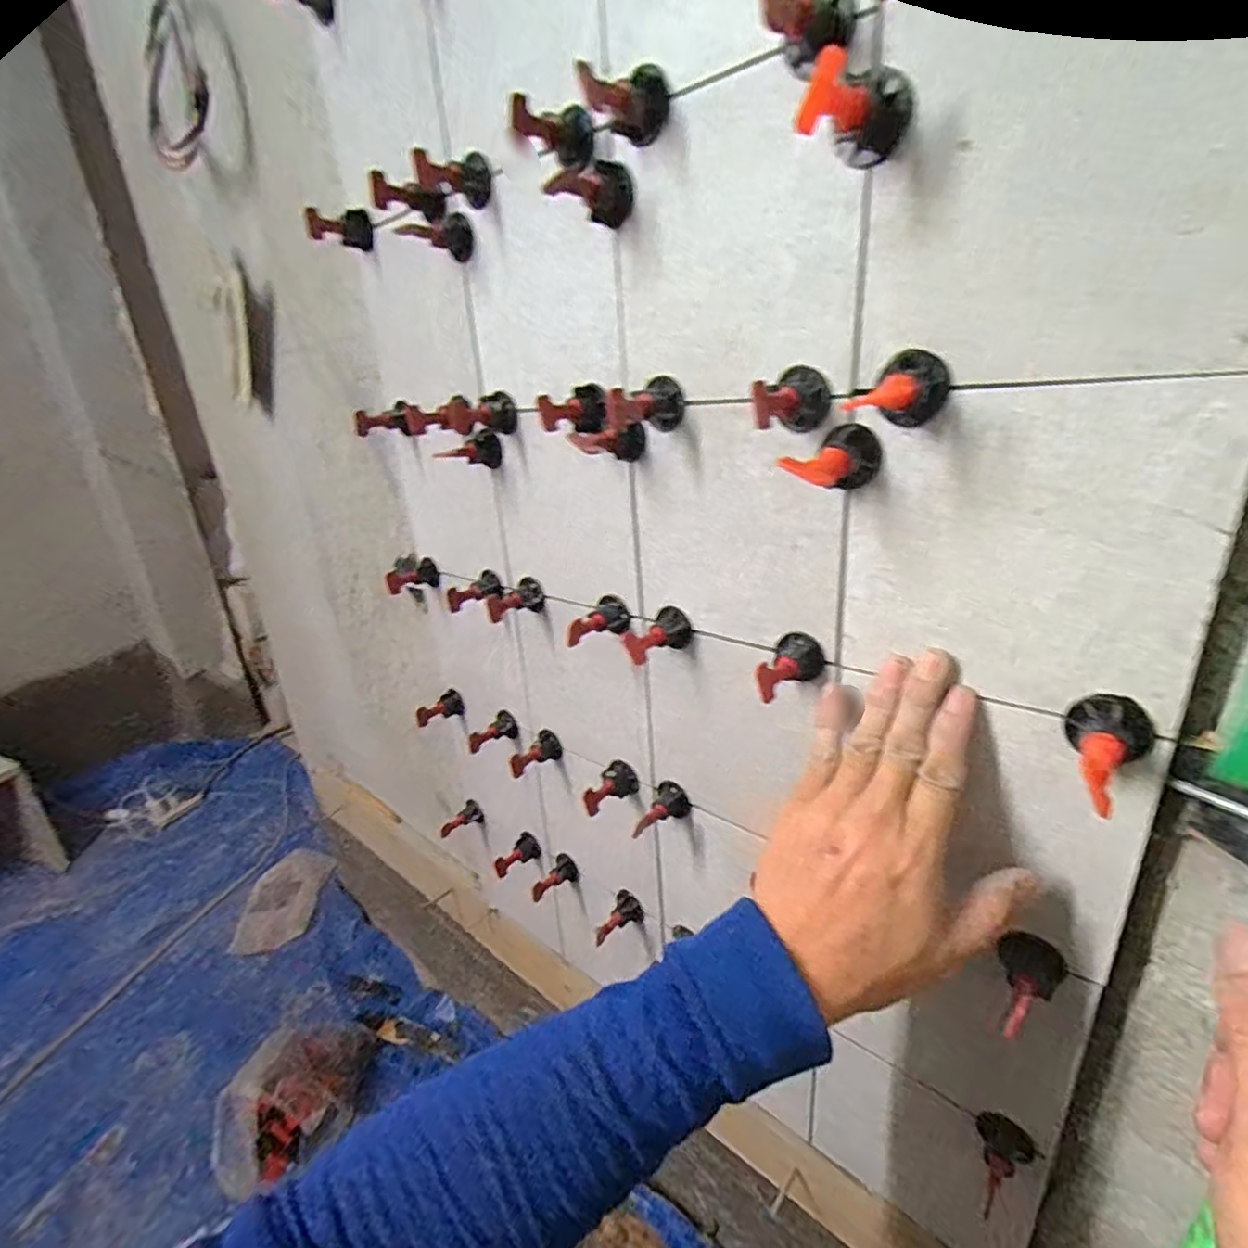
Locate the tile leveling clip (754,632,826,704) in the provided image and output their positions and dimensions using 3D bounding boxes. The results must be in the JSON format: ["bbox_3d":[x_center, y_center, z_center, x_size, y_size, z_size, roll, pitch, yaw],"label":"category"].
[{"bbox_3d":[0.098,0.027,0.356,0.030,0.028,0.049,7,24,26],"label":"tile leveling clip"}]

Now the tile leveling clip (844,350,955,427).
[{"bbox_3d":[0.120,-0.101,0.264,0.030,0.031,0.057,11,26,33],"label":"tile leveling clip"}]

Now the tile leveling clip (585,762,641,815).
[{"bbox_3d":[-0.013,0.139,0.510,0.048,0.025,0.029,-33,33,-29],"label":"tile leveling clip"}]

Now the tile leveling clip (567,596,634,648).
[{"bbox_3d":[-0.018,-0.001,0.449,0.027,0.027,0.049,9,25,31],"label":"tile leveling clip"}]

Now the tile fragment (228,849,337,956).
[{"bbox_3d":[-0.703,0.571,1.256,0.145,0.016,0.204,8,53,7],"label":"tile fragment"}]

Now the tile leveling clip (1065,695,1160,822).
[{"bbox_3d":[0.205,0.054,0.261,0.031,0.027,0.056,15,29,39],"label":"tile leveling clip"}]

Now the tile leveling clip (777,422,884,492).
[{"bbox_3d":[0.101,-0.079,0.299,0.054,0.031,0.026,-23,28,-38],"label":"tile leveling clip"}]

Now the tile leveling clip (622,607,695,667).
[{"bbox_3d":[0.023,0.011,0.412,0.029,0.028,0.050,11,26,33],"label":"tile leveling clip"}]

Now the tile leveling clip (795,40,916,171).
[{"bbox_3d":[0.092,-0.207,0.242,0.030,0.032,0.054,11,26,33],"label":"tile leveling clip"}]

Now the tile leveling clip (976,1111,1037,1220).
[{"bbox_3d":[0.231,0.335,0.377,0.030,0.035,0.042,15,29,39],"label":"tile leveling clip"}]

